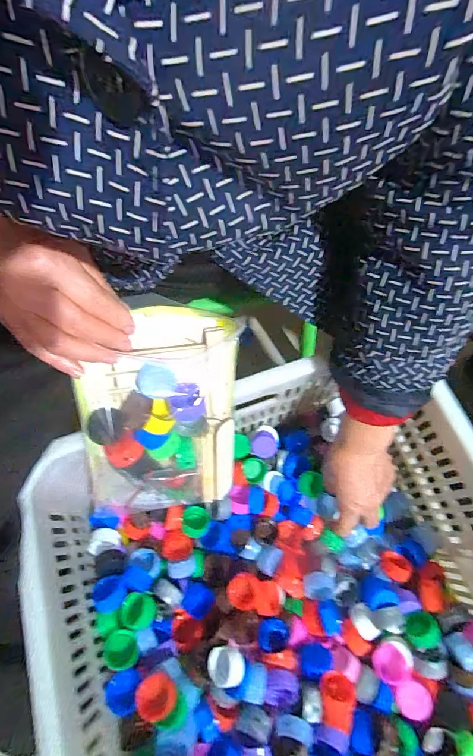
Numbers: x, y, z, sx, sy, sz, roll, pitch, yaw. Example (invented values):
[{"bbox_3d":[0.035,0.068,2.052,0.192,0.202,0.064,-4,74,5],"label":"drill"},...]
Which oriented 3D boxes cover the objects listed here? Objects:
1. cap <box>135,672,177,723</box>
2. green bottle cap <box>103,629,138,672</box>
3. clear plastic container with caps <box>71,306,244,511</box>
[{"bbox_3d":[-0.075,0.301,0.363,0.037,0.017,0.035,-2,42,1],"label":"cap"},{"bbox_3d":[-0.116,0.271,0.385,0.031,0.008,0.033,1,57,-22],"label":"green bottle cap"},{"bbox_3d":[-0.068,0.044,0.354,0.139,0.209,0.032,-3,25,-14],"label":"clear plastic container with caps"}]

